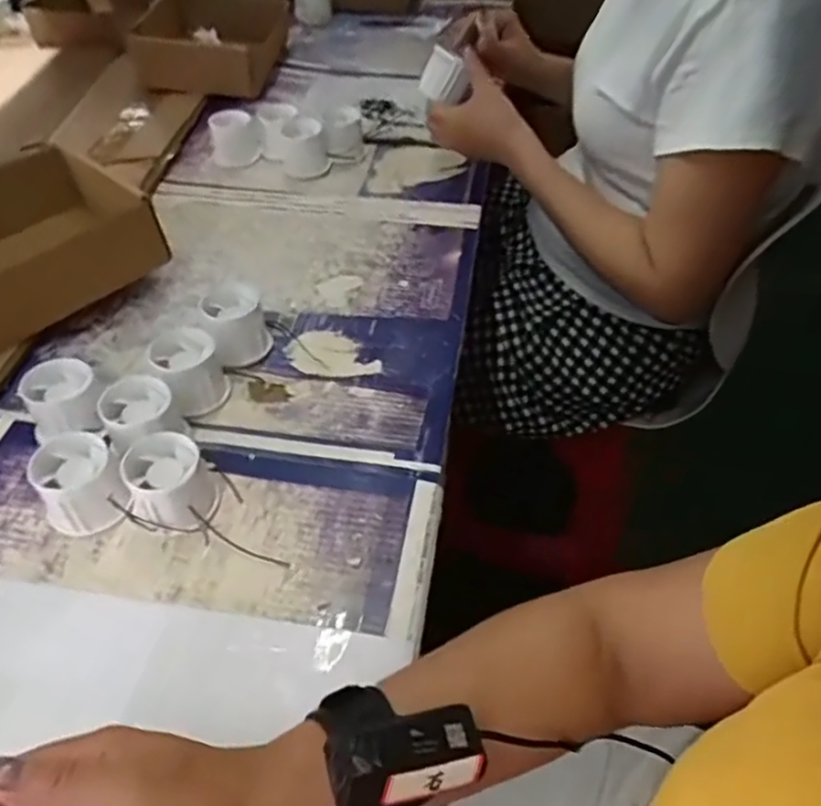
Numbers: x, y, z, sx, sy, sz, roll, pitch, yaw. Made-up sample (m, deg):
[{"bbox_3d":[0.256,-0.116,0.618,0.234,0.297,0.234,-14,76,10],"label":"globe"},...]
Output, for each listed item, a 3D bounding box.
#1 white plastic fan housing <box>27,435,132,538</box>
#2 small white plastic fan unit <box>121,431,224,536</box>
[{"bbox_3d":[-0.229,0.058,0.458,0.053,0.050,0.055,1,47,-1],"label":"white plastic fan housing"},{"bbox_3d":[-0.167,0.058,0.456,0.056,0.047,0.055,0,47,-1],"label":"small white plastic fan unit"}]

